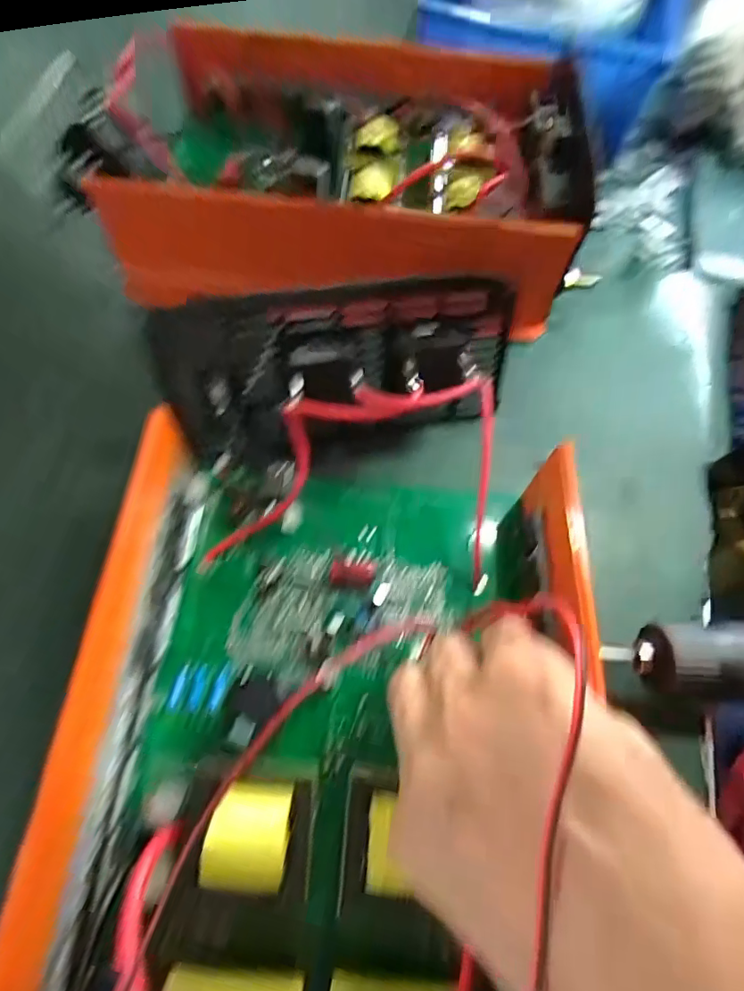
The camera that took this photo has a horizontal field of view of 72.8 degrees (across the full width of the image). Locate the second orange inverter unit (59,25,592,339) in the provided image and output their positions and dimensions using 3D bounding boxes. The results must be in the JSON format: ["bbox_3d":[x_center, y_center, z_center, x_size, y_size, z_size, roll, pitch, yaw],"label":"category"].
[{"bbox_3d":[-0.025,-0.221,0.341,0.296,0.103,0.179,3,64,0],"label":"second orange inverter unit"}]

